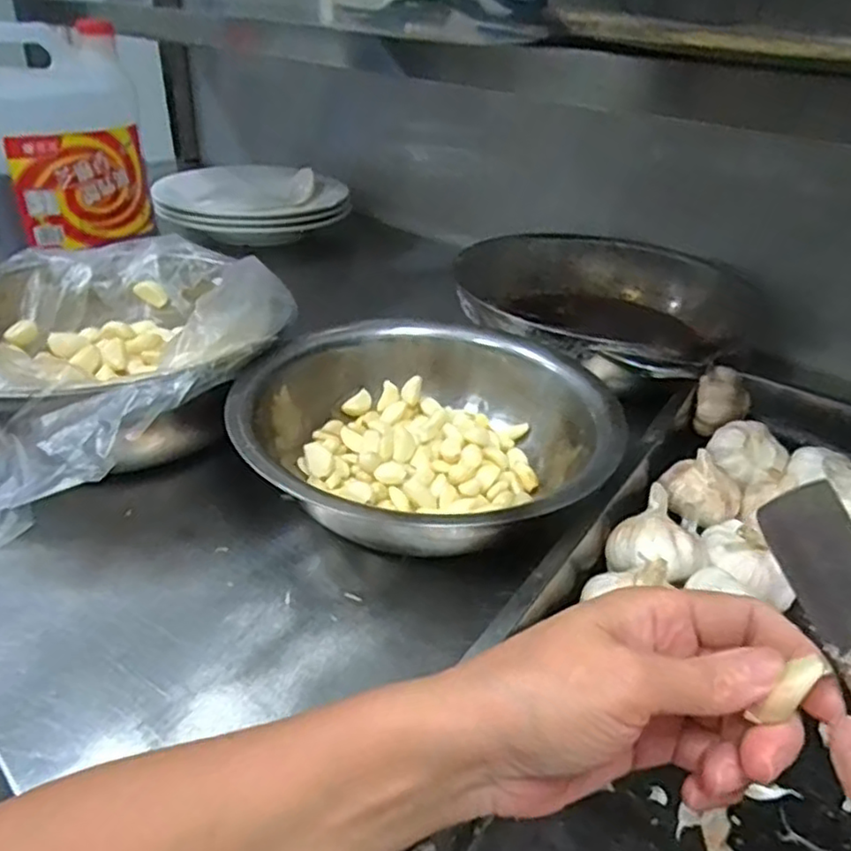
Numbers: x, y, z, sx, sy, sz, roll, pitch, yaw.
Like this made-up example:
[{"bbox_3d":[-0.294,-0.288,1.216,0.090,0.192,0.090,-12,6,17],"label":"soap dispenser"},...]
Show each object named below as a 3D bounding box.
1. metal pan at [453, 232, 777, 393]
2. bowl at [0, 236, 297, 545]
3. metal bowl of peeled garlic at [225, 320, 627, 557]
[{"bbox_3d":[0.183,-0.126,0.722,0.303,0.073,0.304,2,32,-2],"label":"metal pan"},{"bbox_3d":[-0.262,-0.050,0.565,0.284,0.126,0.289,2,32,-2],"label":"bowl"},{"bbox_3d":[0.002,0.013,0.516,0.273,0.091,0.240,16,34,20],"label":"metal bowl of peeled garlic"}]

